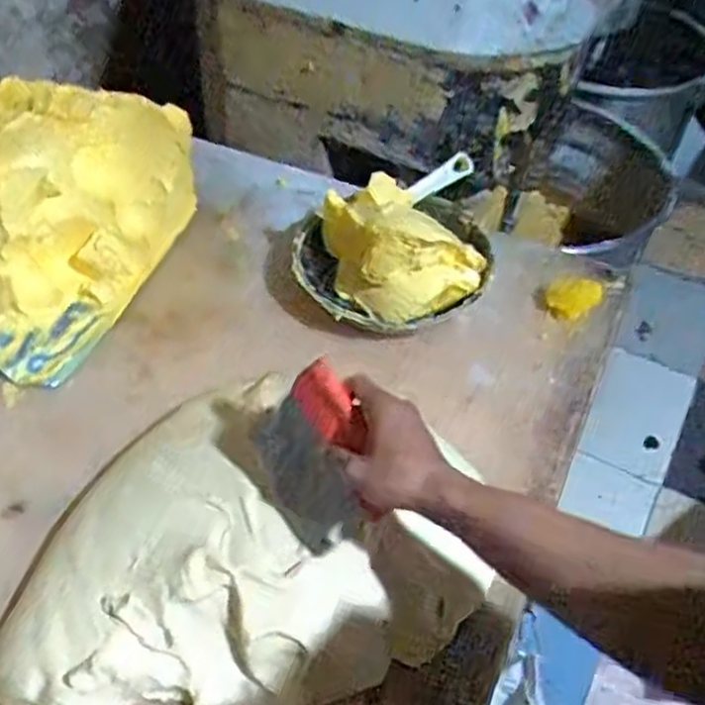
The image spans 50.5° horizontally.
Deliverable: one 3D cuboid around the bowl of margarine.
[{"bbox_3d":[0.053,-0.135,0.929,0.222,0.125,0.216,1,47,-2],"label":"bowl of margarine"}]

